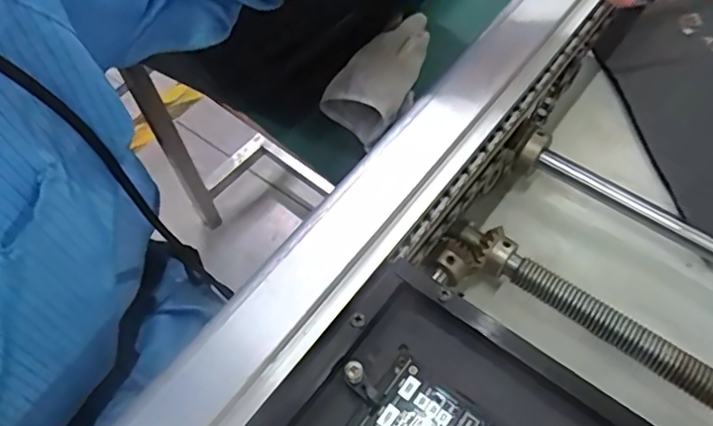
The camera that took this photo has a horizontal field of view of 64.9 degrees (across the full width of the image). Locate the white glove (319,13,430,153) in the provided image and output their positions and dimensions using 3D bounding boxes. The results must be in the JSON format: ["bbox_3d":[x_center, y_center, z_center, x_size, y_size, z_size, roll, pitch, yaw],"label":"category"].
[{"bbox_3d":[0.032,-0.141,0.531,0.070,0.051,0.164,27,59,13],"label":"white glove"}]

